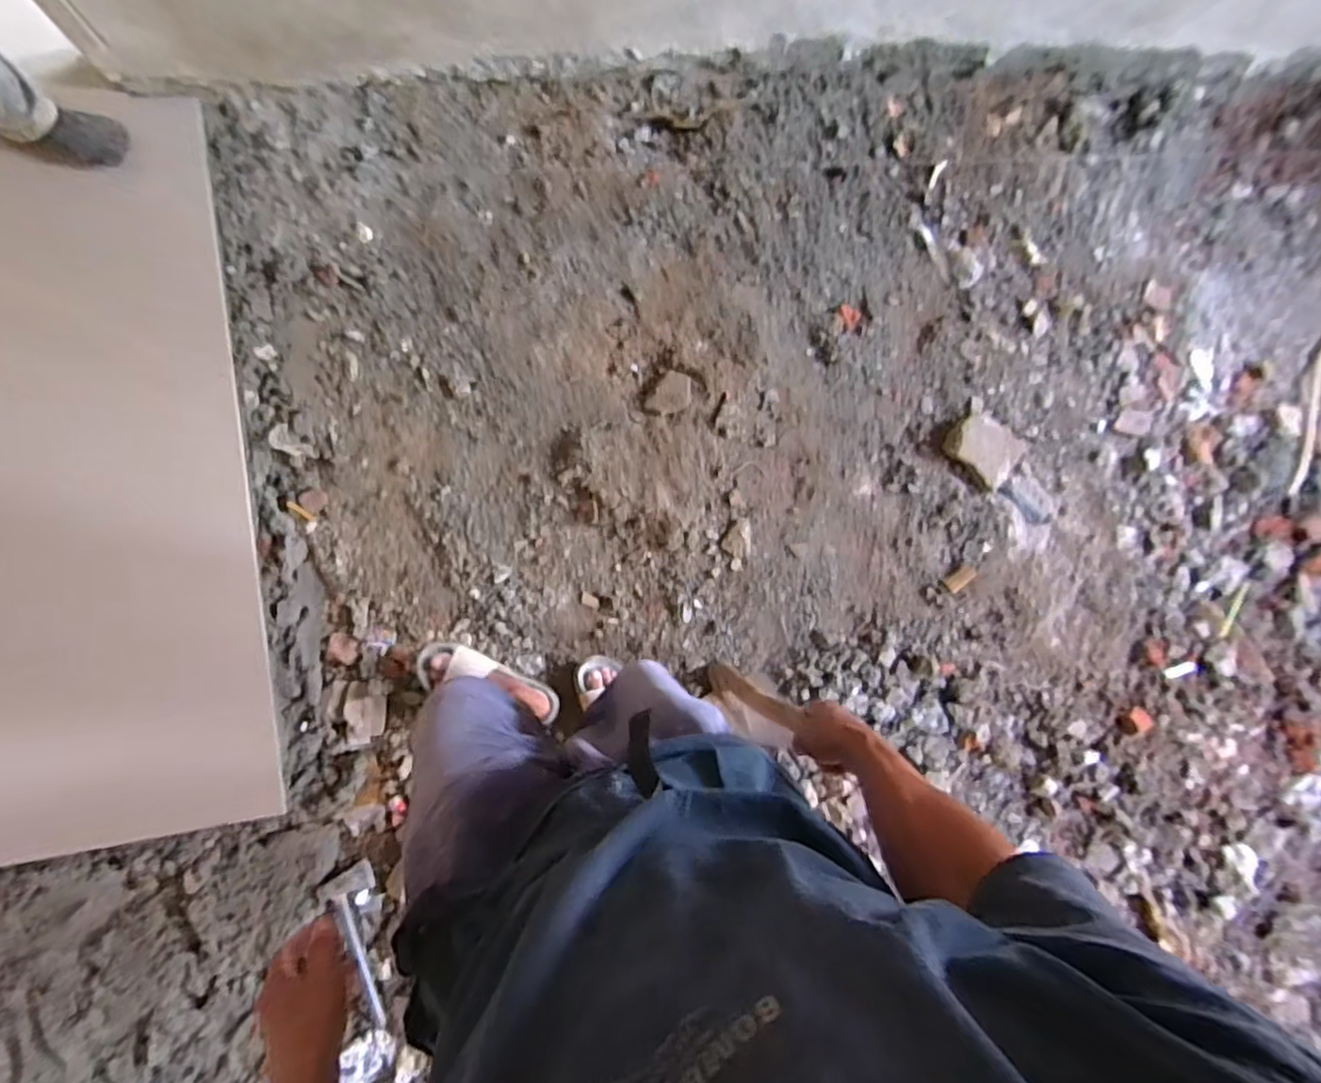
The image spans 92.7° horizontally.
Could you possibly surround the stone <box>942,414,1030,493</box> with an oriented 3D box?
[{"bbox_3d":[0.715,-0.206,1.380,0.129,0.037,0.153,-45,94,-8],"label":"stone"}]

